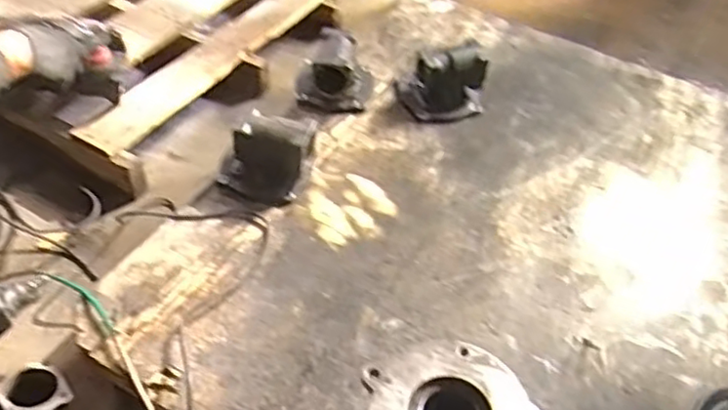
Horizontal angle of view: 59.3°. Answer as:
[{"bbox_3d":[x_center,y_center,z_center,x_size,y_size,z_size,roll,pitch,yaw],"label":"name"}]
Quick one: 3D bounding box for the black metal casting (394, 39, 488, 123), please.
[{"bbox_3d":[0.158,-0.239,1.251,0.168,0.112,0.128,-6,48,-11],"label":"black metal casting"}]

